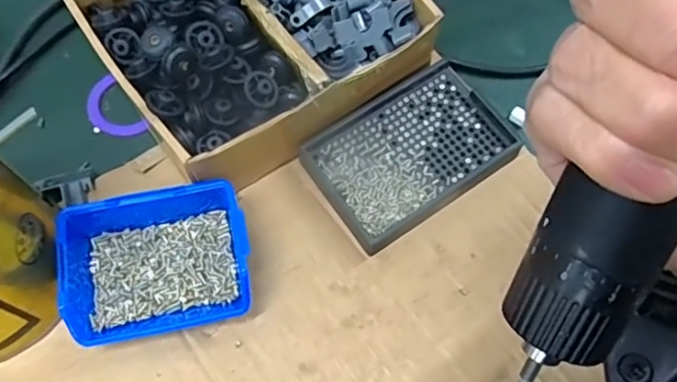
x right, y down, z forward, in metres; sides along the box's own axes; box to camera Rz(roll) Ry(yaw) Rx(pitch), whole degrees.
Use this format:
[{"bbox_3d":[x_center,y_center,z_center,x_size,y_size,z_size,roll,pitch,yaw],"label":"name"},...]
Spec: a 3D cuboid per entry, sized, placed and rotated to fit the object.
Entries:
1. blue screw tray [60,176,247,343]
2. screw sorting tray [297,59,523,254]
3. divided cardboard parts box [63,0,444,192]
[{"bbox_3d":[-0.113,0.045,0.367,0.110,0.048,0.086,-10,67,-6],"label":"blue screw tray"},{"bbox_3d":[0.052,-0.027,0.423,0.138,0.023,0.095,-32,71,-14],"label":"screw sorting tray"},{"bbox_3d":[-0.060,-0.115,0.421,0.203,0.083,0.169,-32,71,-14],"label":"divided cardboard parts box"}]

